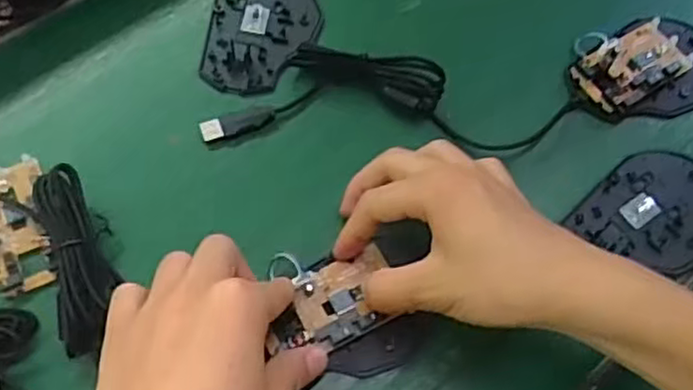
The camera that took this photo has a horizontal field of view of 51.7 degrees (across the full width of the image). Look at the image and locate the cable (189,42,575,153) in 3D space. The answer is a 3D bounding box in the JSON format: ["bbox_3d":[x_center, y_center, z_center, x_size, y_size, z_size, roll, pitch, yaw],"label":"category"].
[{"bbox_3d":[0.032,-0.066,0.464,0.236,0.023,0.070,2,64,-3],"label":"cable"}]

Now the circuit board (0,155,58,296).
[{"bbox_3d":[-0.192,0.018,0.412,0.039,0.014,0.080,-19,66,-13],"label":"circuit board"}]

